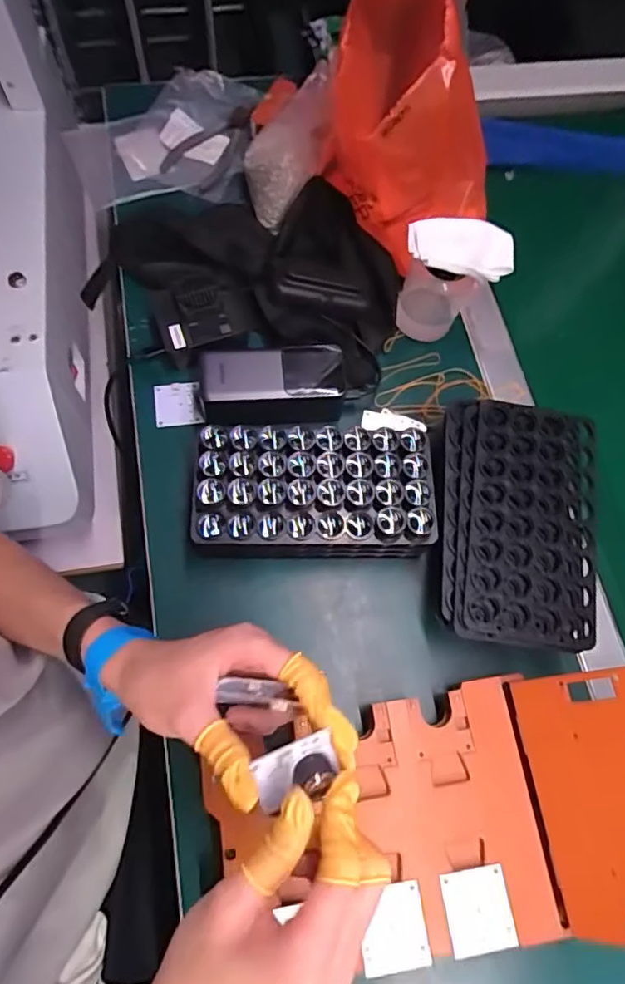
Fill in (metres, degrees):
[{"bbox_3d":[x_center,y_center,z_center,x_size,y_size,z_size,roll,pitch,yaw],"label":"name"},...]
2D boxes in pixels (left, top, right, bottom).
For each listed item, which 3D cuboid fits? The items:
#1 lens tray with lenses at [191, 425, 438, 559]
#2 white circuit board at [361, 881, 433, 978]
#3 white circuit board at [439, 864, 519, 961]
[{"bbox_3d":[0.002,-0.001,0.456,0.192,0.030,0.104,0,68,-2],"label":"lens tray with lenses"},{"bbox_3d":[0.055,0.295,0.377,0.044,0.005,0.048,-5,69,-4],"label":"white circuit board"},{"bbox_3d":[0.115,0.288,0.383,0.045,0.004,0.048,-7,69,-5],"label":"white circuit board"}]

